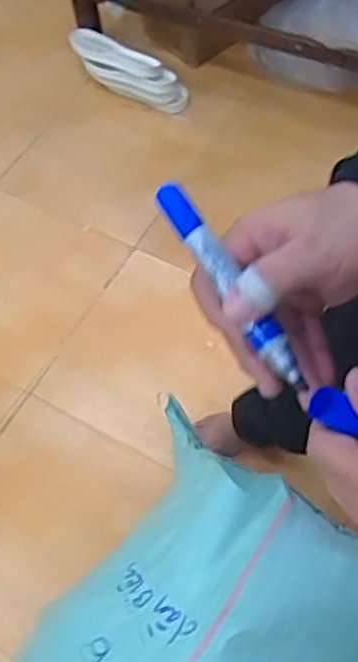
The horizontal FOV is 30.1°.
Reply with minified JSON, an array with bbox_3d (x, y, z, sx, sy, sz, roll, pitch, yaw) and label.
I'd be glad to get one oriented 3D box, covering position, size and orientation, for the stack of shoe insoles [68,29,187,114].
[{"bbox_3d":[-0.134,-0.660,1.688,0.325,0.087,0.115,37,68,19],"label":"stack of shoe insoles"}]

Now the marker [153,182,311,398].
[{"bbox_3d":[0.028,-0.025,0.350,0.016,0.016,0.129,-32,84,-16],"label":"marker"}]

